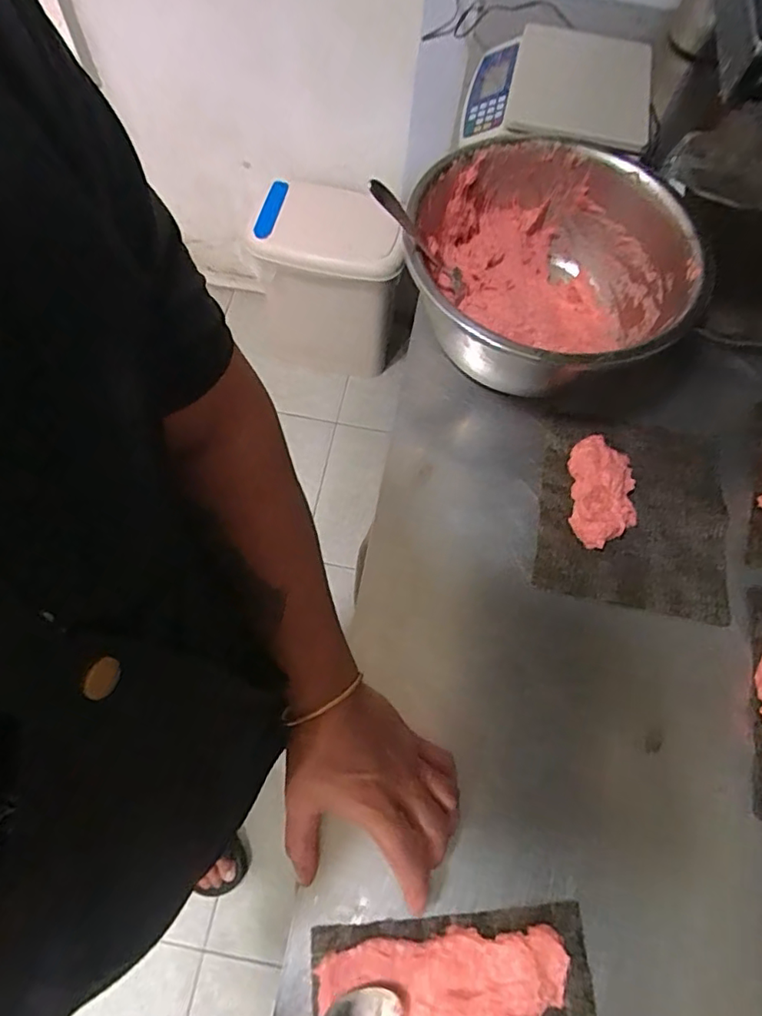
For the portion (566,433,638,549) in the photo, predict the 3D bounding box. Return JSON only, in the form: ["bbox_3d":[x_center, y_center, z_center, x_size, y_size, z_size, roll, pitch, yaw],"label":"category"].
[{"bbox_3d":[0.219,-0.017,0.550,0.063,0.033,0.112,7,67,-1],"label":"portion"}]

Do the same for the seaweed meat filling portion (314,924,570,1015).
[{"bbox_3d":[0.046,0.338,0.394,0.172,0.023,0.072,-9,68,-8],"label":"seaweed meat filling portion"}]

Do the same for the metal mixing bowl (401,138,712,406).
[{"bbox_3d":[0.161,-0.239,0.593,0.271,0.137,0.283,1,67,-3],"label":"metal mixing bowl"}]

